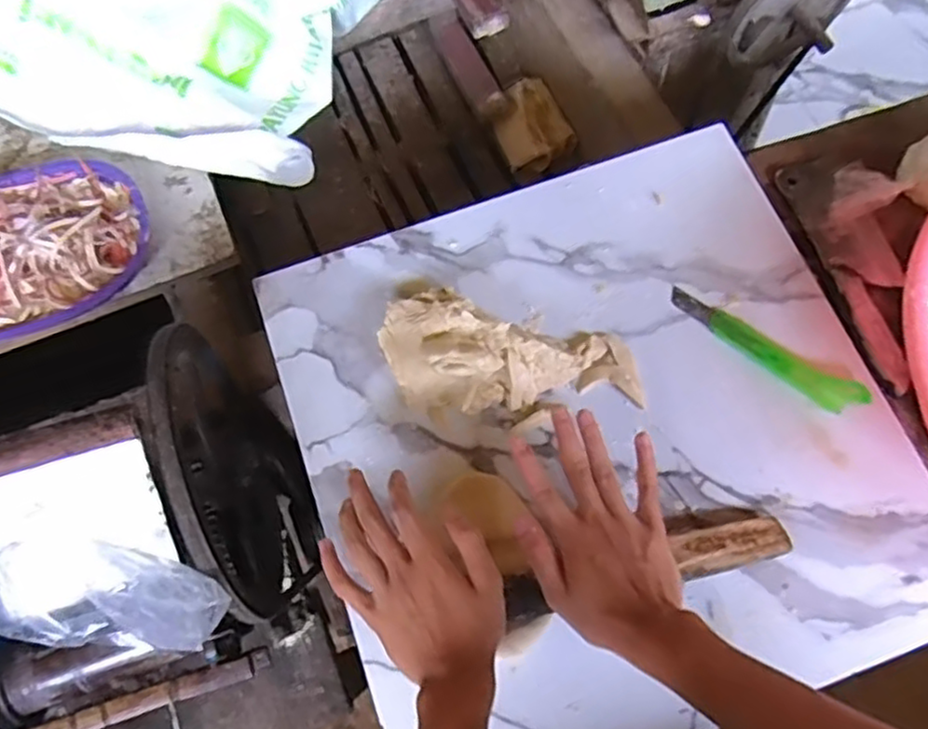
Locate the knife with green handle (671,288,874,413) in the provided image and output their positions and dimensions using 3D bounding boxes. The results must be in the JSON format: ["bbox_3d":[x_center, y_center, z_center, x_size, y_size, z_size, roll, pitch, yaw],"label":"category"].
[{"bbox_3d":[0.267,-0.014,0.613,0.182,0.021,0.036,36,79,11],"label":"knife with green handle"}]

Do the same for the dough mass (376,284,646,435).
[{"bbox_3d":[0.039,-0.003,0.602,0.233,0.049,0.110,14,72,6],"label":"dough mass"}]

